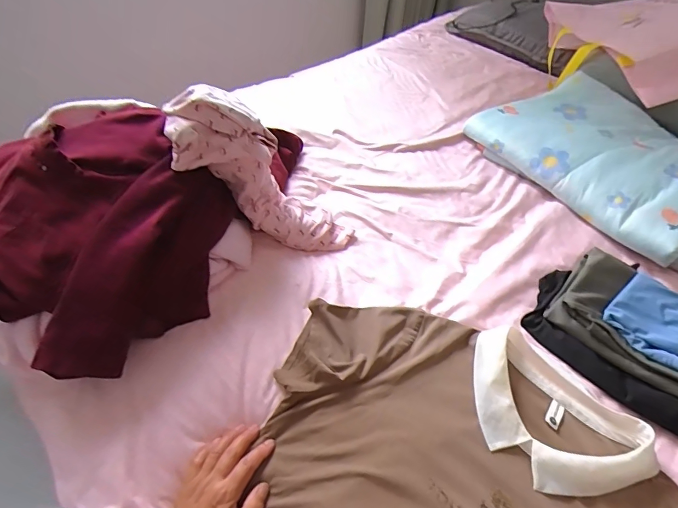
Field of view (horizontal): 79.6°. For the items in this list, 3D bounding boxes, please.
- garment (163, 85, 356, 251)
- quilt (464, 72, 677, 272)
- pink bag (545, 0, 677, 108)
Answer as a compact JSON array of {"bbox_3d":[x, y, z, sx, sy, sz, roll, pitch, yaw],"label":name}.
[{"bbox_3d":[-0.128,-0.124,0.680,0.118,0.349,0.135,-23,41,28],"label":"garment"},{"bbox_3d":[0.586,-0.218,0.872,0.353,0.095,0.540,-25,54,-21],"label":"quilt"},{"bbox_3d":[0.826,-0.562,1.013,0.510,0.199,0.432,13,49,10],"label":"pink bag"}]

